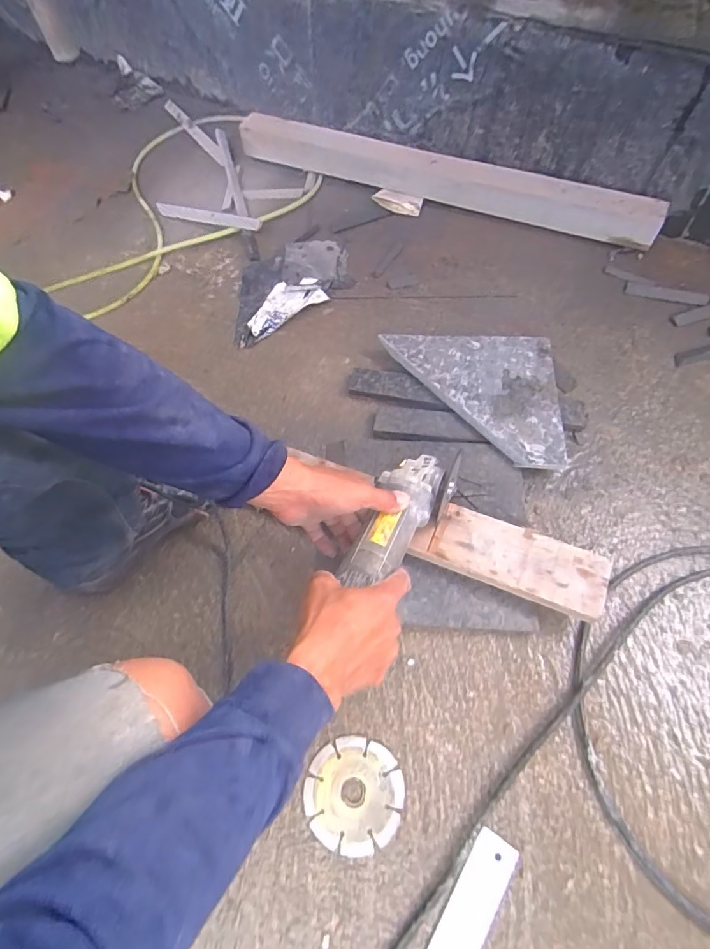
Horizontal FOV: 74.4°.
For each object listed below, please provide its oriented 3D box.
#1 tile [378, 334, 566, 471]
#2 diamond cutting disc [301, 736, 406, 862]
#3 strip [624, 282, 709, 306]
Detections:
[{"bbox_3d":[0.175,-0.120,0.714,0.251,0.013,0.228,3,64,5],"label":"tile"},{"bbox_3d":[-0.001,0.347,0.509,0.104,0.004,0.103,-1,63,2],"label":"diamond cutting disc"},{"bbox_3d":[0.553,-0.320,0.831,0.136,0.007,0.027,16,65,10],"label":"strip"}]

